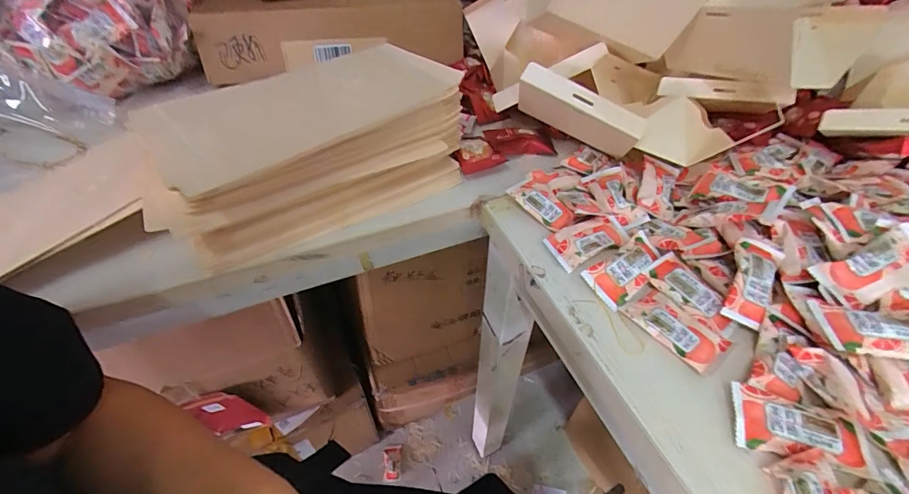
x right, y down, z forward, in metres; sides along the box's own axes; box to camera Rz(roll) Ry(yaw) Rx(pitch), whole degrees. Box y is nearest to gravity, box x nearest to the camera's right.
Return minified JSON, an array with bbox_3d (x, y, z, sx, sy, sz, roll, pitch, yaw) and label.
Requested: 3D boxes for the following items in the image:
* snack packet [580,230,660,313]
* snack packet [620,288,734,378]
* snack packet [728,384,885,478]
[{"bbox_3d":[0.146,0.017,0.332,0.073,0.007,0.039,-28,54,-20],"label":"snack packet"},{"bbox_3d":[0.165,0.059,0.298,0.037,0.006,0.070,-33,56,-23],"label":"snack packet"},{"bbox_3d":[0.218,0.112,0.248,0.075,0.008,0.038,10,51,11],"label":"snack packet"}]

